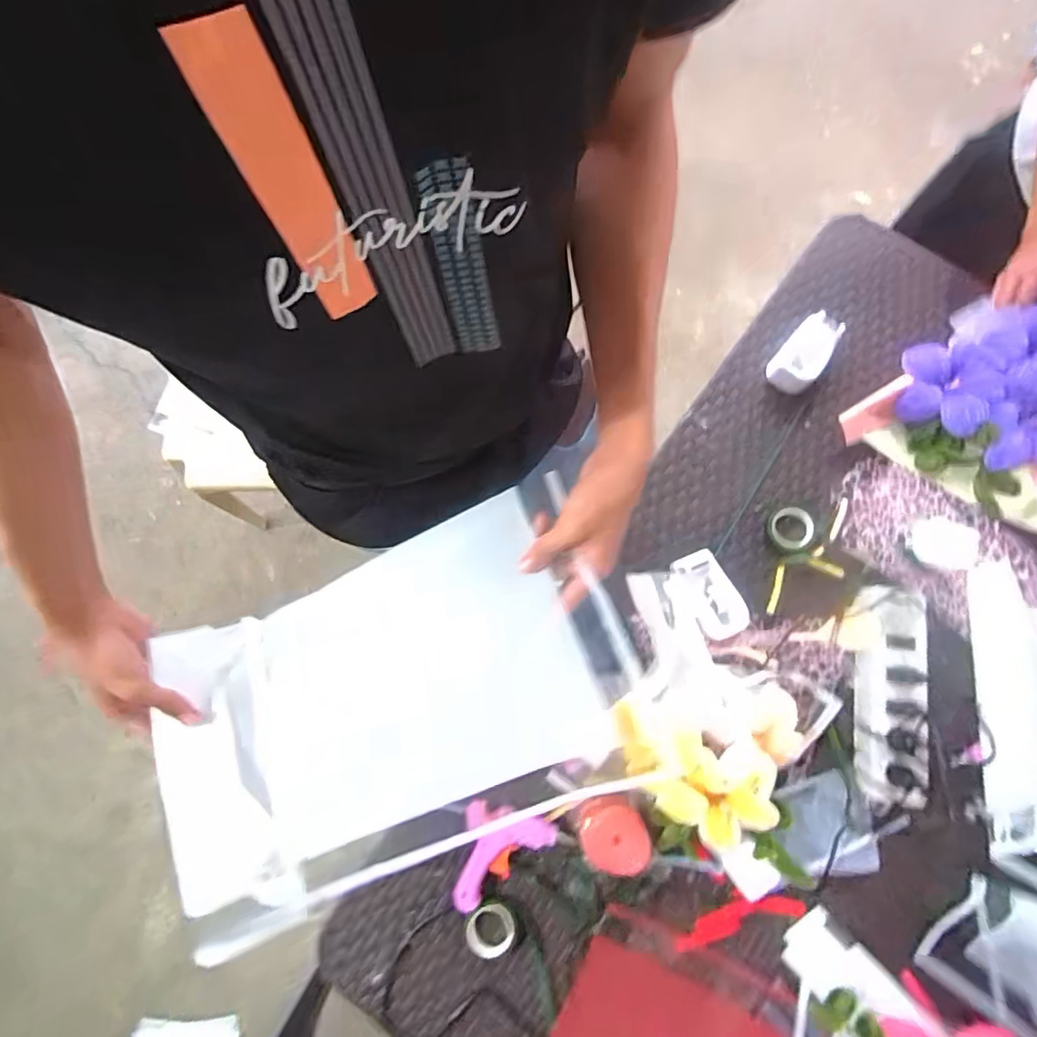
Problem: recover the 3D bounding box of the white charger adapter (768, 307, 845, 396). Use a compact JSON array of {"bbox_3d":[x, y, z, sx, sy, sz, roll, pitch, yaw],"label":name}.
[{"bbox_3d":[0.381,-0.221,0.715,0.058,0.038,0.102,38,82,7],"label":"white charger adapter"}]

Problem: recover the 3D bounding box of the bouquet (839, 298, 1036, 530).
[{"bbox_3d":[0.597,-0.140,0.673,0.299,0.086,0.214,24,81,4],"label":"bouquet"}]

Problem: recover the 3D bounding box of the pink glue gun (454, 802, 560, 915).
[{"bbox_3d":[-0.016,0.410,0.643,0.110,0.024,0.121,8,80,2],"label":"pink glue gun"}]

